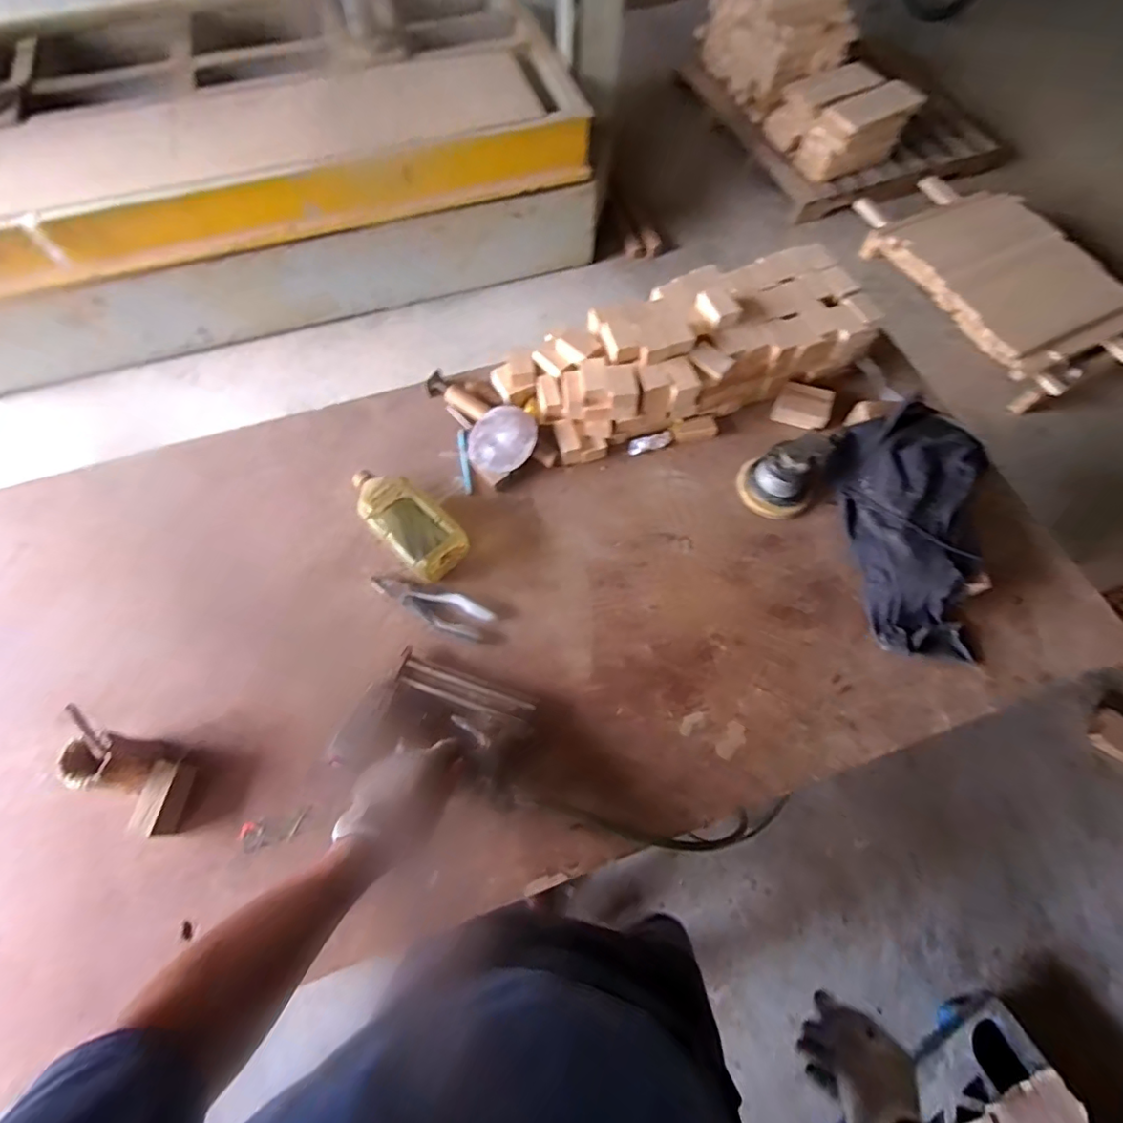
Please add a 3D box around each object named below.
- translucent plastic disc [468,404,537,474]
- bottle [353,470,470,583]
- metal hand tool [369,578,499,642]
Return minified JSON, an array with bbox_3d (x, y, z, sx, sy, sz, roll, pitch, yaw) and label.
[{"bbox_3d":[-0.099,-0.202,0.878,0.113,0.014,0.113,-2,82,13],"label":"translucent plastic disc"},{"bbox_3d":[-0.239,-0.065,0.811,0.207,0.074,0.088,41,72,15],"label":"bottle"},{"bbox_3d":[-0.194,0.061,0.788,0.185,0.013,0.058,21,68,8],"label":"metal hand tool"}]

